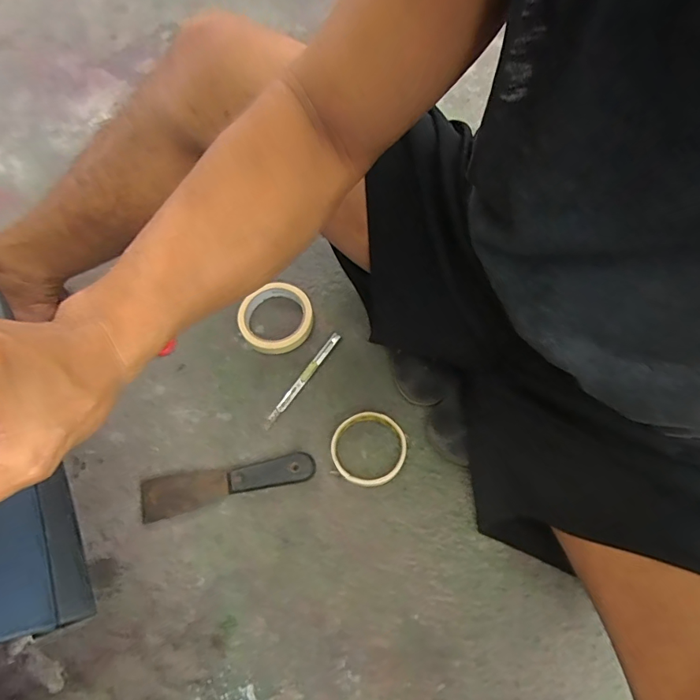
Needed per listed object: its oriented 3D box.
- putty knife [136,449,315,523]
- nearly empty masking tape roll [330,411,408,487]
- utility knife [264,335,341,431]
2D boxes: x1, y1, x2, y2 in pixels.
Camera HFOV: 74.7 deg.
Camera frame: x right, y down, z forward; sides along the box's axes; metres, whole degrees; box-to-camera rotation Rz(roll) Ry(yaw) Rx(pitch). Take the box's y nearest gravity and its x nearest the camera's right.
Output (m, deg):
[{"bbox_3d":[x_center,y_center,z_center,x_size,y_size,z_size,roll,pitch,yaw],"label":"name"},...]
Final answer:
[{"bbox_3d":[-0.142,0.153,0.530,0.200,0.014,0.047,-12,66,-3],"label":"putty knife"},{"bbox_3d":[0.024,0.114,0.535,0.089,0.018,0.083,-1,66,1],"label":"nearly empty masking tape roll"},{"bbox_3d":[-0.060,0.036,0.582,0.012,0.006,0.149,33,71,15],"label":"utility knife"}]

